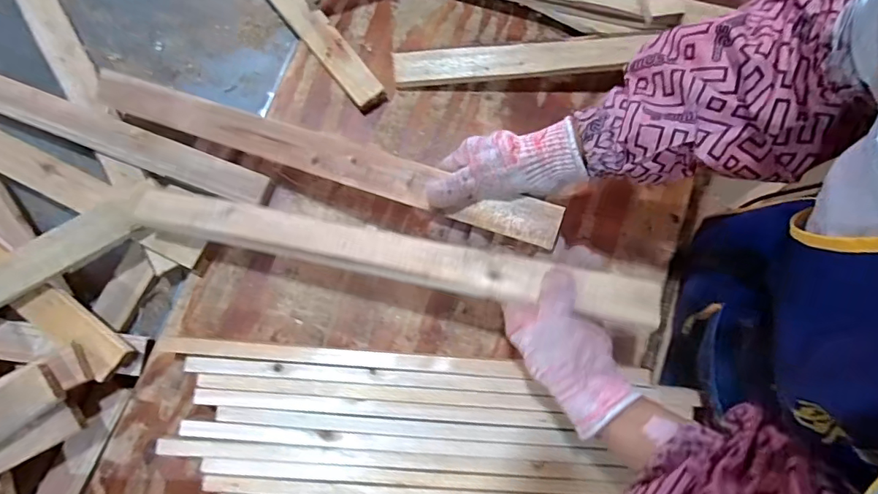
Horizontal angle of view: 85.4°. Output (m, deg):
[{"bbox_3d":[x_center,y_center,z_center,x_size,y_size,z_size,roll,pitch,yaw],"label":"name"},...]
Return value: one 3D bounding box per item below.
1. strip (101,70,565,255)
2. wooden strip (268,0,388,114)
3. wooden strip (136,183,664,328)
[{"bbox_3d":[-0.135,-0.097,0.475,0.514,0.016,0.041,19,78,11],"label":"strip"},{"bbox_3d":[-0.224,-0.357,0.590,0.039,0.018,0.481,-37,81,-8],"label":"wooden strip"},{"bbox_3d":[-0.051,0.003,0.438,0.484,0.014,0.043,11,78,8],"label":"wooden strip"}]

